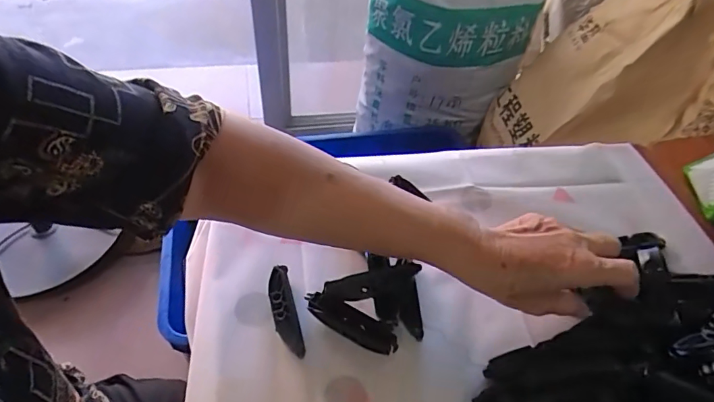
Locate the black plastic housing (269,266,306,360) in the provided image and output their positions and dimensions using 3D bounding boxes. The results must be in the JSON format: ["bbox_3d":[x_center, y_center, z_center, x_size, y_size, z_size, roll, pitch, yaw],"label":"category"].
[{"bbox_3d":[-0.059,0.091,0.382,0.019,0.012,0.077,-13,62,-12],"label":"black plastic housing"}]

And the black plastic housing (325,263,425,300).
[{"bbox_3d":[0.012,0.068,0.386,0.079,0.022,0.010,-11,8,-10],"label":"black plastic housing"}]

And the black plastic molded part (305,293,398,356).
[{"bbox_3d":[-0.004,0.098,0.376,0.078,0.023,0.021,22,52,14],"label":"black plastic molded part"}]

